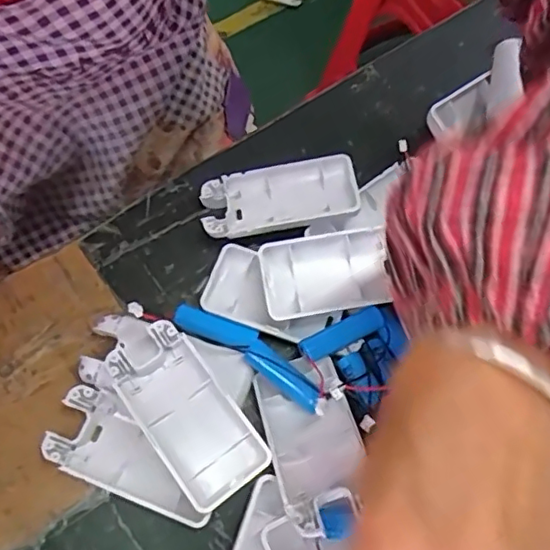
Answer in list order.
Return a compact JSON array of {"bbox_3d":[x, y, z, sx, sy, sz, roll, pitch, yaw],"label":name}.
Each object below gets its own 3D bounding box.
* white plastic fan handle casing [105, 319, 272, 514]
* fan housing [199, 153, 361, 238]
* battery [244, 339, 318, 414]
[{"bbox_3d":[-0.047,0.072,0.301,0.043,0.013,0.094,-34,75,-19],"label":"white plastic fan handle casing"},{"bbox_3d":[0.002,-0.048,0.358,0.093,0.025,0.043,-8,70,-7],"label":"fan housing"},{"bbox_3d":[0.005,0.054,0.314,0.049,0.017,0.015,39,72,11],"label":"battery"}]

